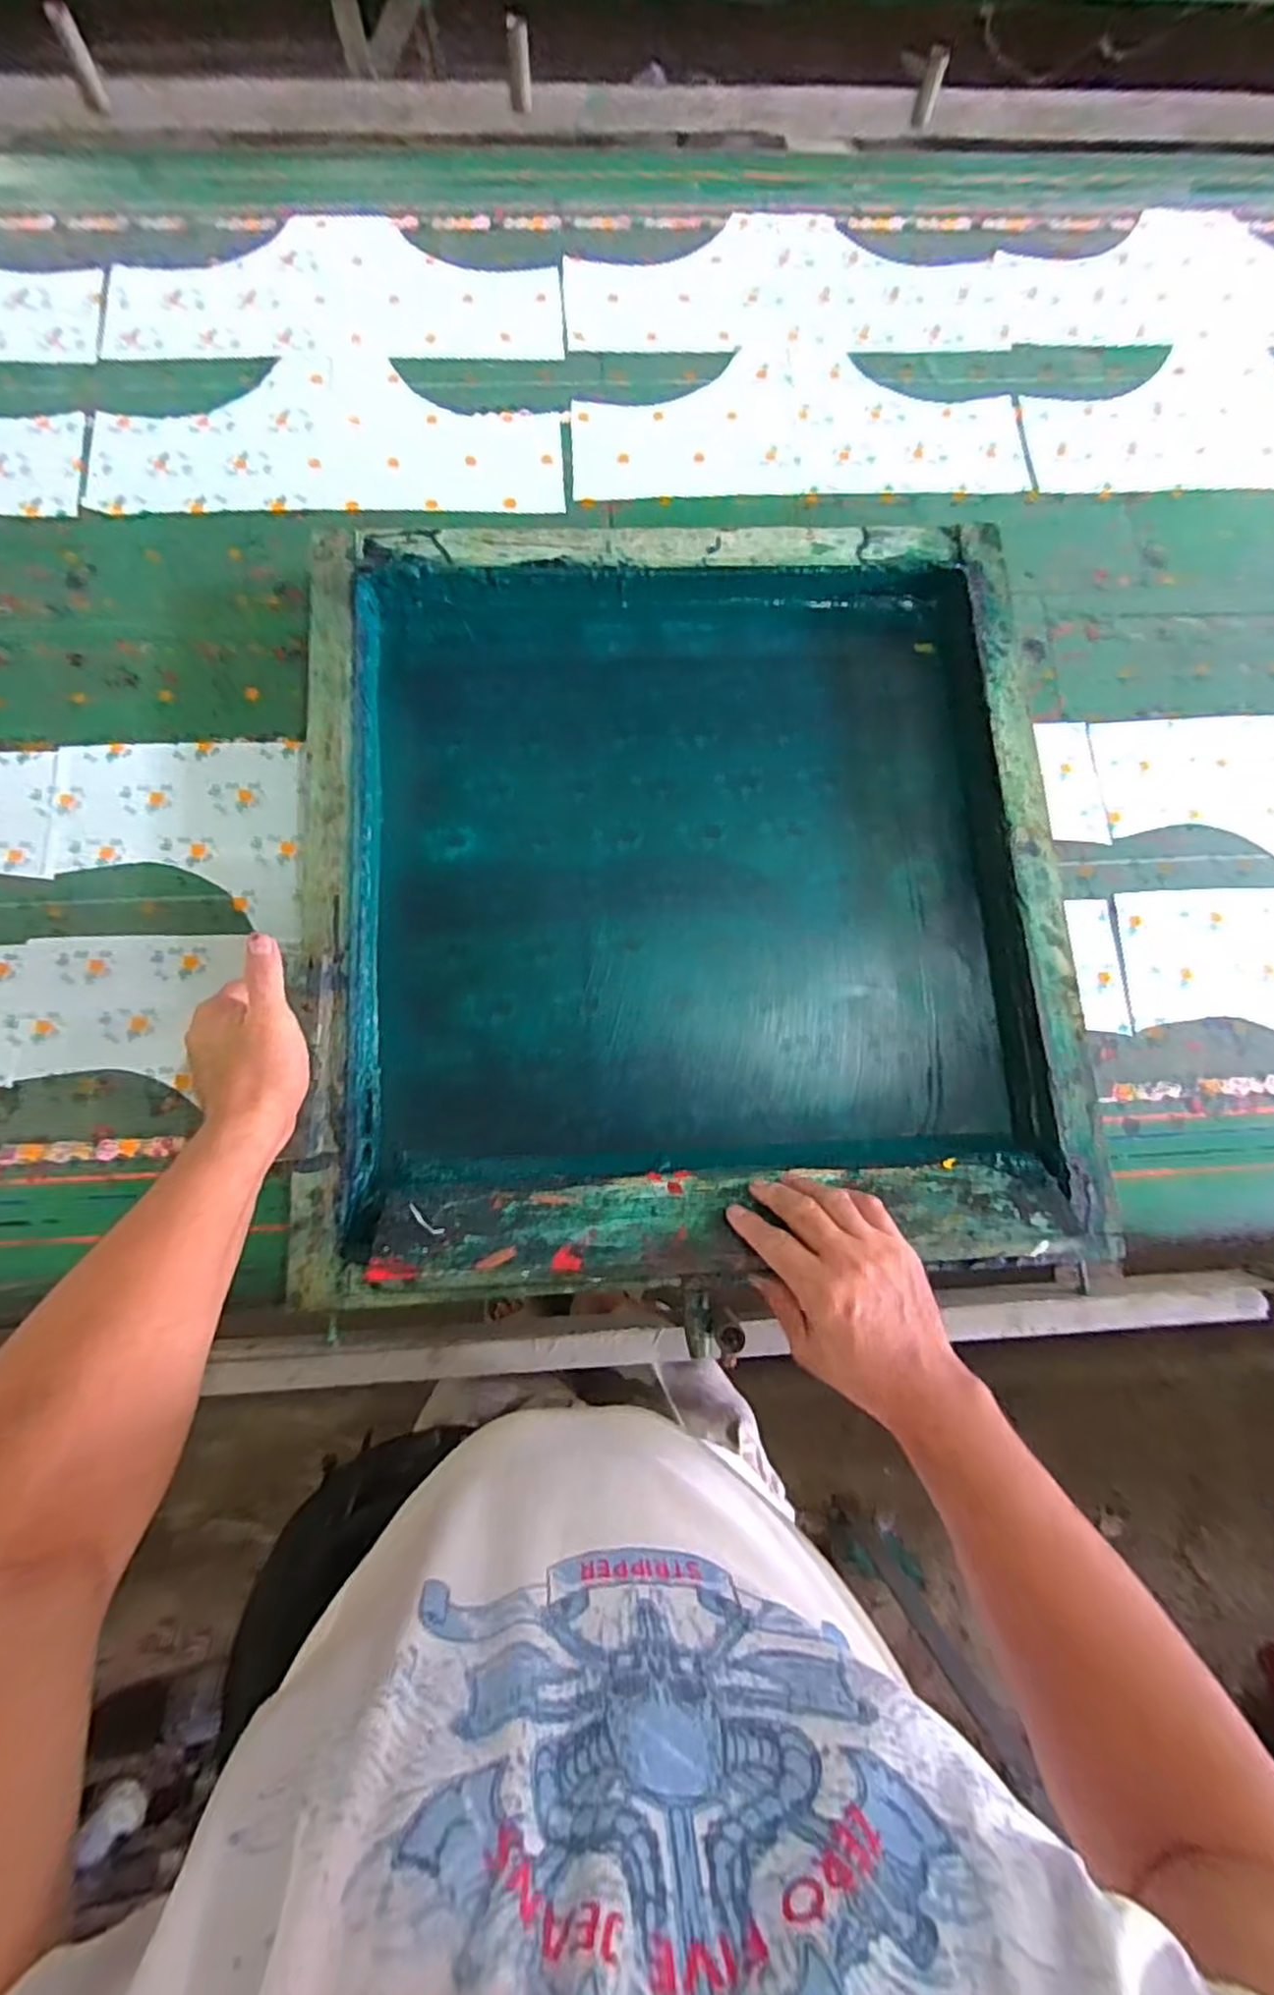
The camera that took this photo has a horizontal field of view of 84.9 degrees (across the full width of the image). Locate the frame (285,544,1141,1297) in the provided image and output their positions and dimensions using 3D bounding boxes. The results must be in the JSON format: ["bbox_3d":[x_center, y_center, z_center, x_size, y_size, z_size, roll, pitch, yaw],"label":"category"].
[{"bbox_3d":[0.041,-0.102,0.593,0.617,0.080,0.652,-1,77,-1],"label":"frame"}]

